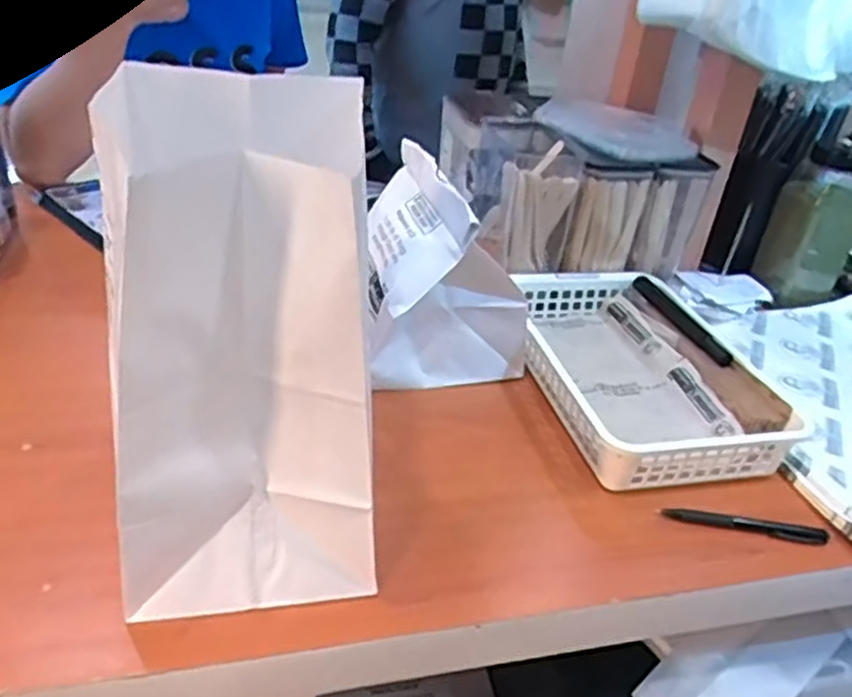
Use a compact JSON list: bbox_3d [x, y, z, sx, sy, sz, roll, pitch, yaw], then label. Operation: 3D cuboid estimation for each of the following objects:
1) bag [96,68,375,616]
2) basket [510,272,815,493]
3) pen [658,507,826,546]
[{"bbox_3d":[-0.124,-0.008,0.494,0.159,0.287,0.219,-1,33,-13],"label":"bag"},{"bbox_3d":[0.203,0.017,0.726,0.190,0.055,0.303,0,33,-11],"label":"basket"},{"bbox_3d":[0.254,0.141,0.590,0.130,0.010,0.013,9,32,4],"label":"pen"}]

